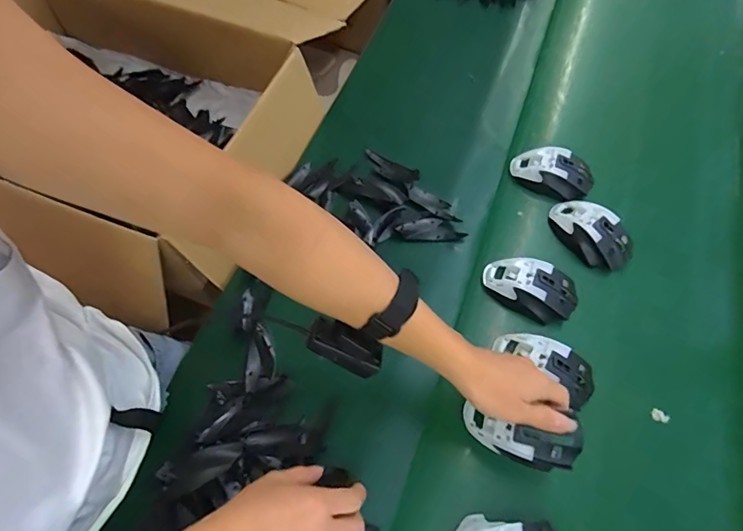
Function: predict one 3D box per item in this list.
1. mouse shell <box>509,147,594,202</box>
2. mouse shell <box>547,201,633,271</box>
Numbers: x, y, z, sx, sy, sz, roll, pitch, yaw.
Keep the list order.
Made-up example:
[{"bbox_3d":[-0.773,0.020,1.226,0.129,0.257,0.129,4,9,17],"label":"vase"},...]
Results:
[{"bbox_3d":[0.266,-0.136,0.680,0.117,0.041,0.075,29,65,15],"label":"mouse shell"},{"bbox_3d":[0.300,-0.046,0.628,0.067,0.037,0.115,-30,66,-16],"label":"mouse shell"}]

